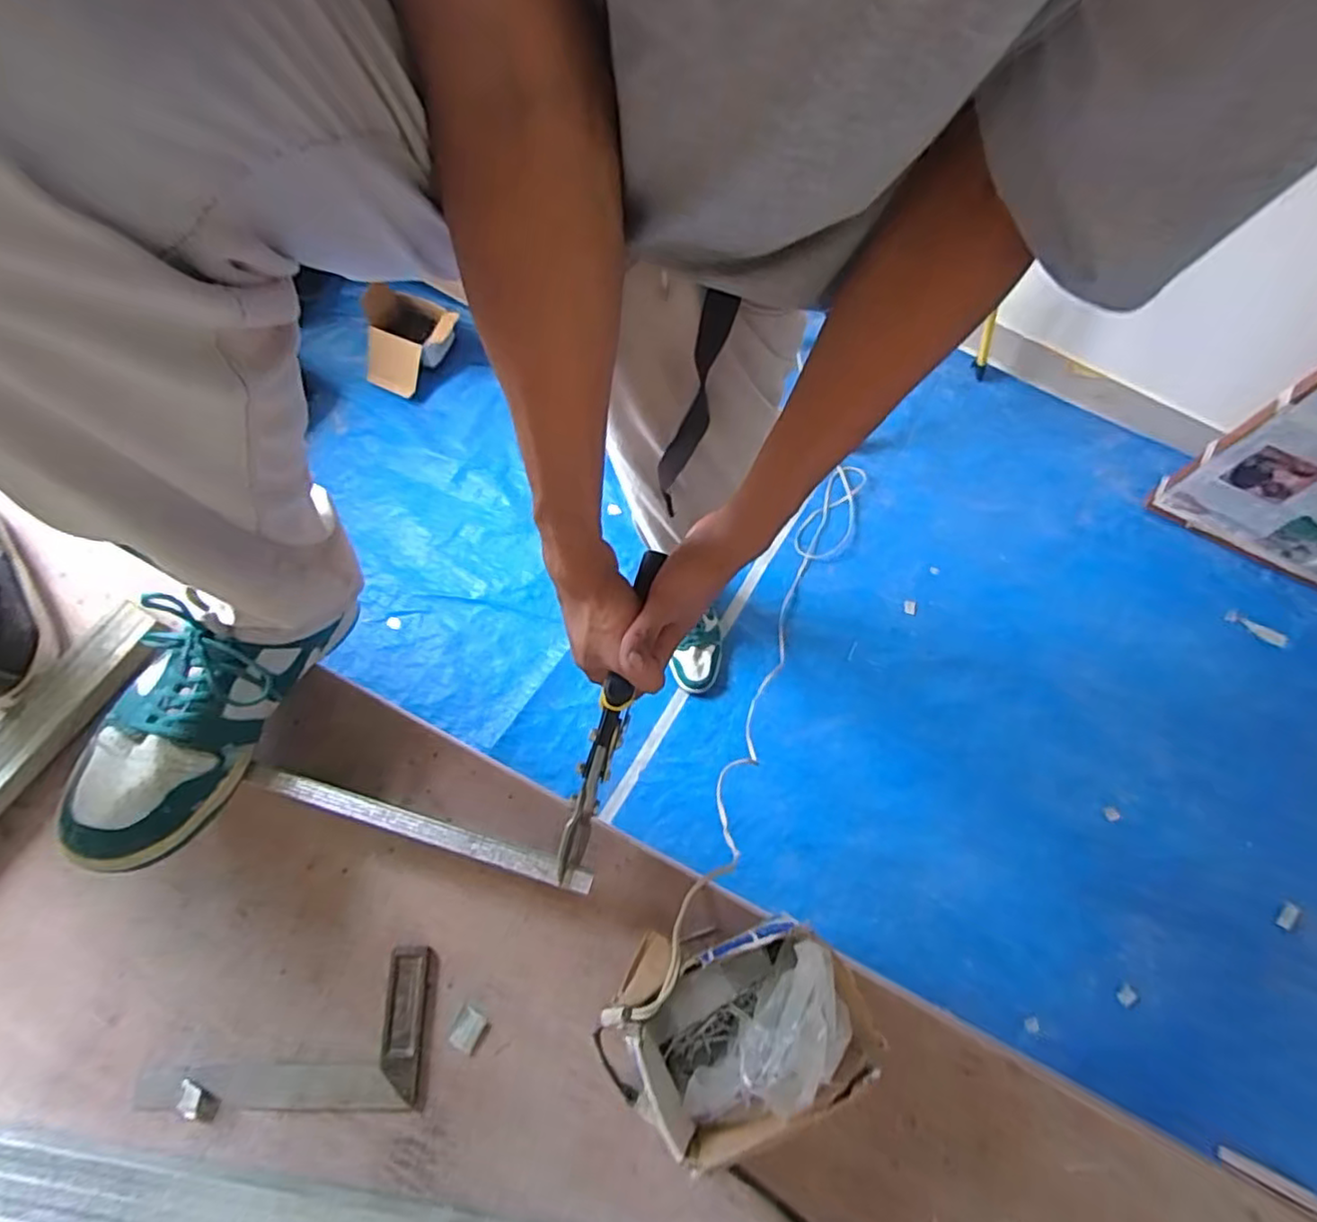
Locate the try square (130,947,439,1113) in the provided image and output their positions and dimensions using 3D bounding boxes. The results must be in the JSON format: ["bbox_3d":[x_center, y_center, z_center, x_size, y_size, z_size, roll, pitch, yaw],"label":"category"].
[{"bbox_3d":[-0.266,0.305,0.480,0.205,0.011,0.101,-2,70,0],"label":"try square"}]

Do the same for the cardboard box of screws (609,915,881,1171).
[{"bbox_3d":[0.051,0.267,0.442,0.147,0.107,0.124,-26,72,-8],"label":"cardboard box of screws"}]

